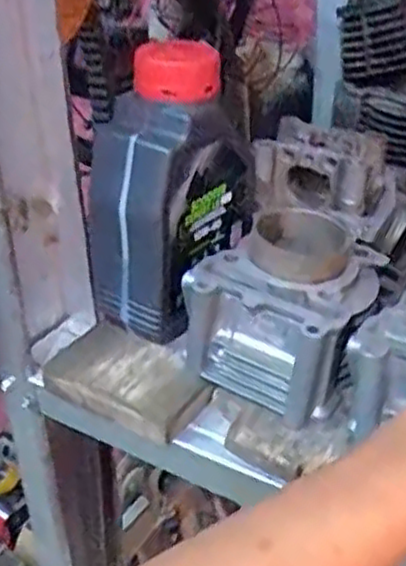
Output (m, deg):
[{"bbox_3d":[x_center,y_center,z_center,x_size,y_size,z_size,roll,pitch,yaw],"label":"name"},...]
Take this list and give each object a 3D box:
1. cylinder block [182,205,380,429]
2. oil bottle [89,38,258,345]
[{"bbox_3d":[0.058,0.011,0.499,0.096,0.088,0.127,15,35,24],"label":"cylinder block"},{"bbox_3d":[-0.022,-0.064,0.512,0.069,0.179,0.110,21,38,32],"label":"oil bottle"}]

